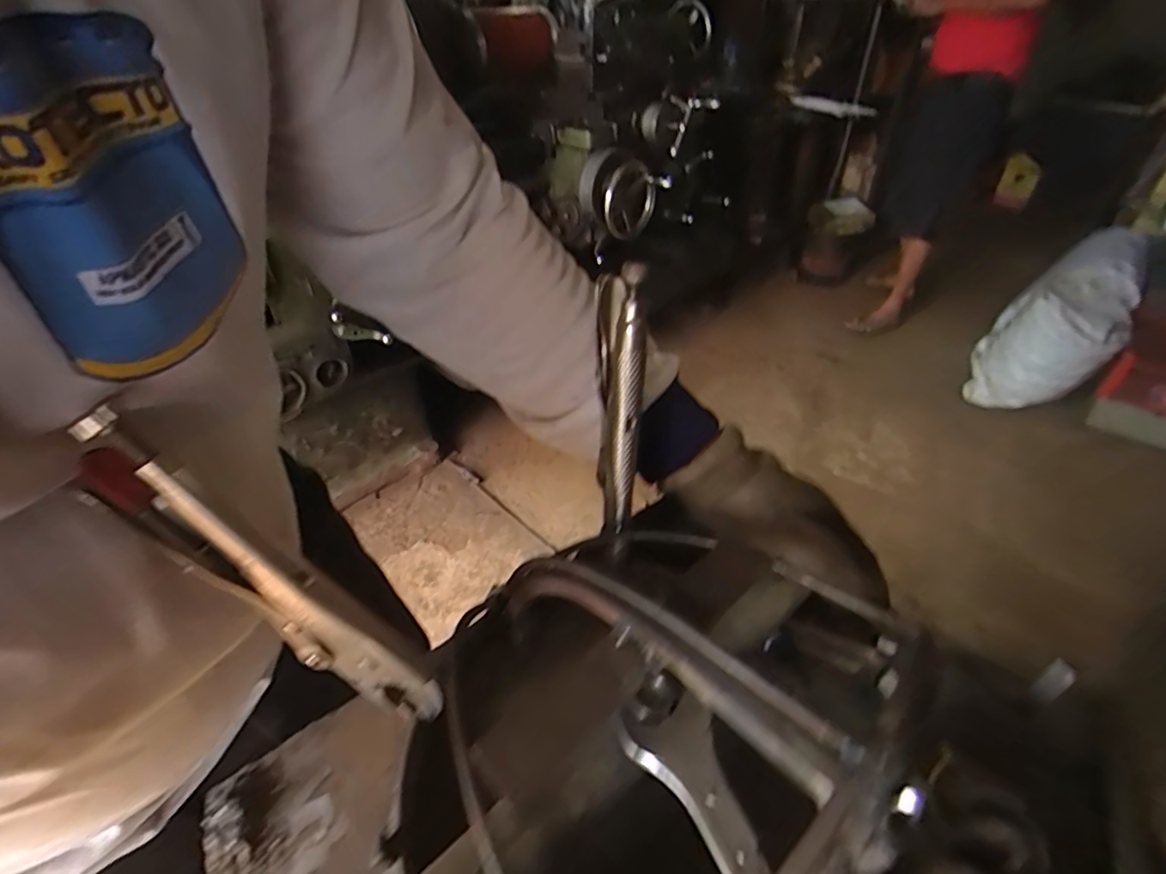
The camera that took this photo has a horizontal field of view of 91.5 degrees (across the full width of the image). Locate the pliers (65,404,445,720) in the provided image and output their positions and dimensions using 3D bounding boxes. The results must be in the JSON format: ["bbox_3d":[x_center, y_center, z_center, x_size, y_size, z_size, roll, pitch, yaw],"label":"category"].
[{"bbox_3d":[-0.124,0.064,0.232,0.046,0.181,0.015,-22,29,26],"label":"pliers"}]

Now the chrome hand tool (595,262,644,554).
[{"bbox_3d":[0.018,-0.012,0.301,0.018,0.148,0.037,0,17,-1],"label":"chrome hand tool"}]

